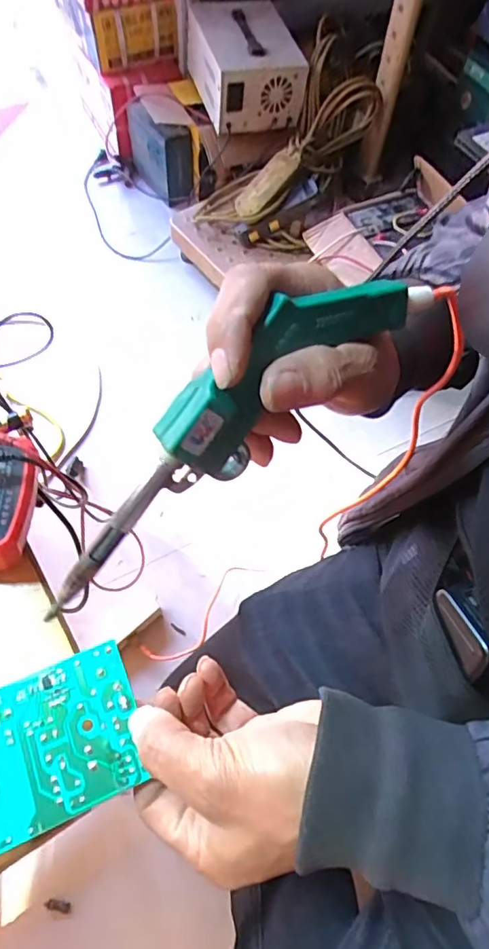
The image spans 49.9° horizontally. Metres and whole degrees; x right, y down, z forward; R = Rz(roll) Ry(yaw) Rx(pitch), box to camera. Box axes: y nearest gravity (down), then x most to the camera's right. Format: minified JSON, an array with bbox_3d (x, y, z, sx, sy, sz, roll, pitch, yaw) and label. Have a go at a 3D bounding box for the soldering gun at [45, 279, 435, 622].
[{"bbox_3d":[-0.012,-0.021,0.238,0.217,0.045,0.033,-45,72,1],"label":"soldering gun"}]

